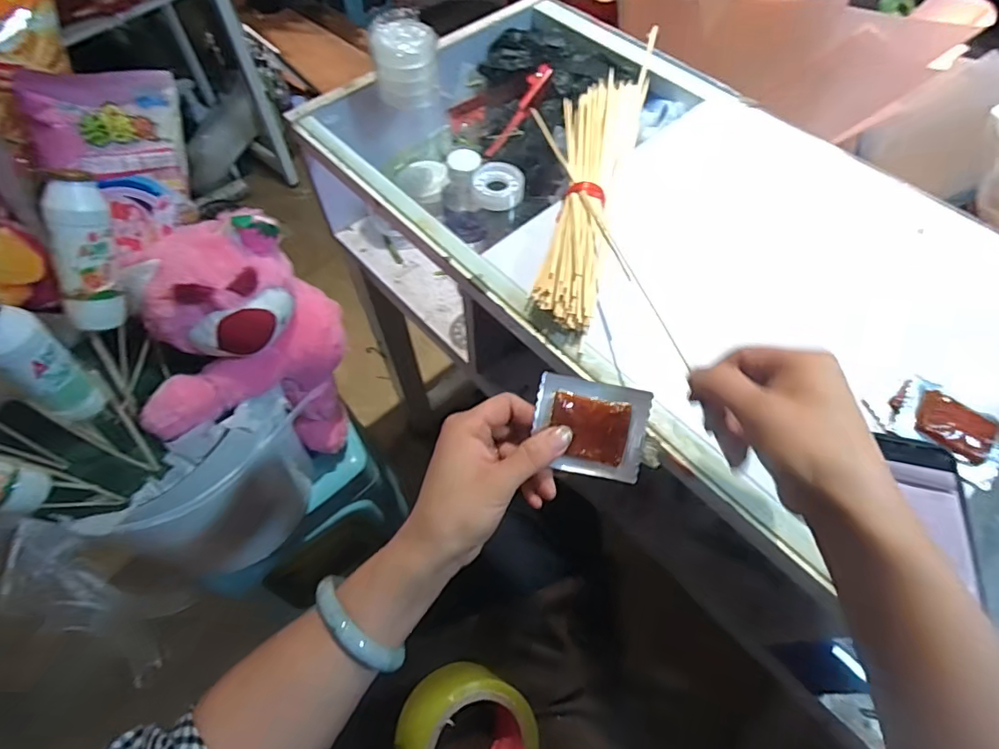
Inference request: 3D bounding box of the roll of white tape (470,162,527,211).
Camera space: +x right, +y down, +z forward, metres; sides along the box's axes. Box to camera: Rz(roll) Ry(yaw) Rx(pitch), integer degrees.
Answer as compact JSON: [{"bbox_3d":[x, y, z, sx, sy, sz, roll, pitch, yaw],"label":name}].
[{"bbox_3d":[-0.002,-0.184,0.506,0.051,0.021,0.046,-8,61,-4],"label":"roll of white tape"}]

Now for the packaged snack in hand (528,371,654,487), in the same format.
[{"bbox_3d":[0.058,0.034,0.330,0.071,0.010,0.060,11,89,2],"label":"packaged snack in hand"}]

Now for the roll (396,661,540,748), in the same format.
[{"bbox_3d":[-0.026,0.292,0.408,0.103,0.055,0.110,-32,84,-30],"label":"roll"}]

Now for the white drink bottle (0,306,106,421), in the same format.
[{"bbox_3d":[-0.313,-0.007,0.354,0.031,0.100,0.038,33,65,17],"label":"white drink bottle"}]

